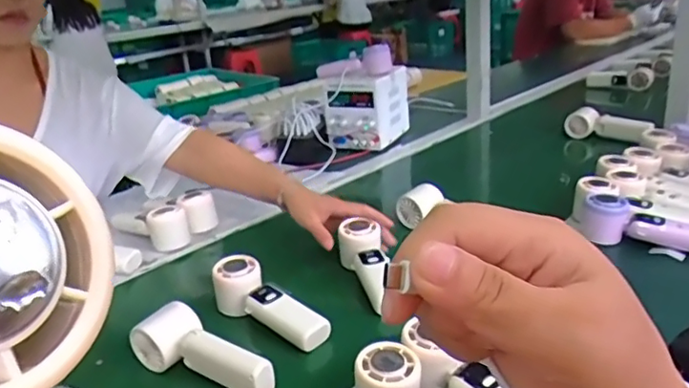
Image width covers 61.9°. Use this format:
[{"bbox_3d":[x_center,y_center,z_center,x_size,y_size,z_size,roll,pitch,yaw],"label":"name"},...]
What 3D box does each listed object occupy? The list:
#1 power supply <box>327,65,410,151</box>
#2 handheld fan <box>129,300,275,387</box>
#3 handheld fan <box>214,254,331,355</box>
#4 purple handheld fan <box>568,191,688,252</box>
[{"bbox_3d":[0.060,-0.201,1.330,0.147,0.144,0.188,7,24,24],"label":"power supply"},{"bbox_3d":[-0.144,0.162,0.574,0.159,0.046,0.053,15,28,37],"label":"handheld fan"},{"bbox_3d":[-0.089,0.122,0.657,0.164,0.051,0.049,18,30,41],"label":"handheld fan"},{"bbox_3d":[0.396,0.043,0.755,0.171,0.059,0.056,14,27,35],"label":"purple handheld fan"}]

